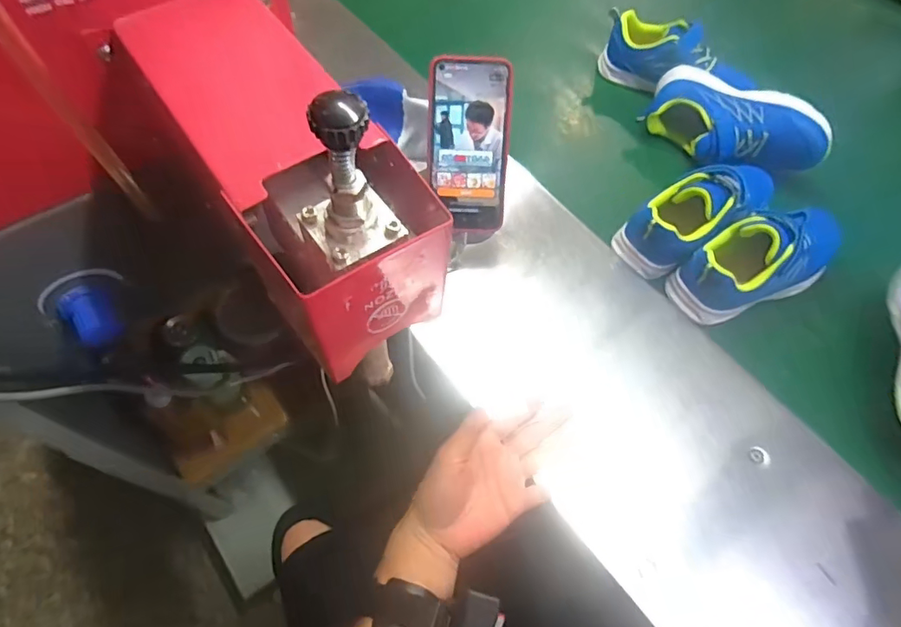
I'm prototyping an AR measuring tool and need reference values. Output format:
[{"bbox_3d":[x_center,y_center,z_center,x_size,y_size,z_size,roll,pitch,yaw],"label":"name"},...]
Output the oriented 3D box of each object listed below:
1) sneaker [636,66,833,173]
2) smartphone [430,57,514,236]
[{"bbox_3d":[0.340,-0.230,0.644,0.096,0.081,0.211,-38,69,-20],"label":"sneaker"},{"bbox_3d":[0.020,-0.161,0.509,0.077,0.159,0.008,-4,19,-4],"label":"smartphone"}]

